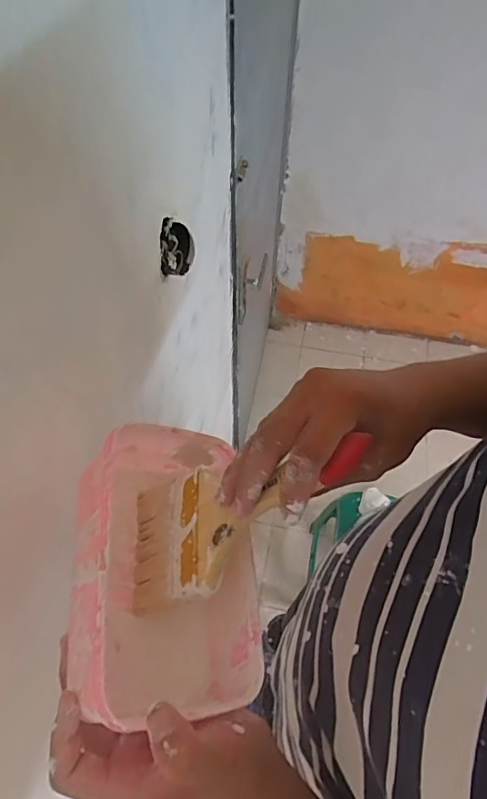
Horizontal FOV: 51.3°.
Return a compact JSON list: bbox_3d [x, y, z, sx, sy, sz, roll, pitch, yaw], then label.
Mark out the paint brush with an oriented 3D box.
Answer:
[{"bbox_3d":[-0.007,0.074,0.338,0.198,0.010,0.096,-29,48,31],"label":"paint brush"}]

